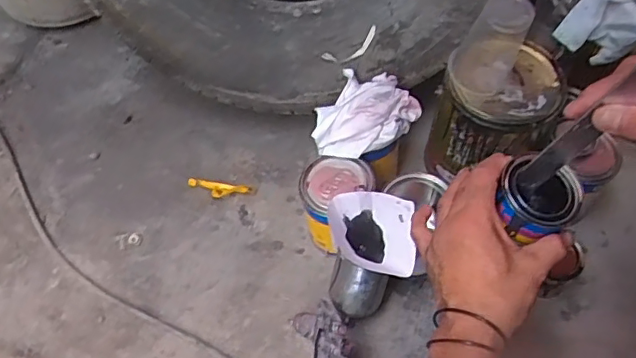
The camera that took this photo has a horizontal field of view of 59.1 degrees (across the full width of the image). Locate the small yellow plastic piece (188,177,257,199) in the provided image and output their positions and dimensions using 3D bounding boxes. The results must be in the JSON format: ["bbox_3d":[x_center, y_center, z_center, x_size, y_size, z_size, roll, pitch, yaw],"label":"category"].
[{"bbox_3d":[-0.164,0.017,0.945,0.117,0.007,0.034,12,59,7],"label":"small yellow plastic piece"}]

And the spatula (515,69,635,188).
[{"bbox_3d":[0.202,-0.038,0.425,0.025,0.182,0.009,21,61,0],"label":"spatula"}]

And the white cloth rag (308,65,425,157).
[{"bbox_3d":[0.056,-0.093,0.794,0.139,0.055,0.127,-38,65,-21],"label":"white cloth rag"}]

